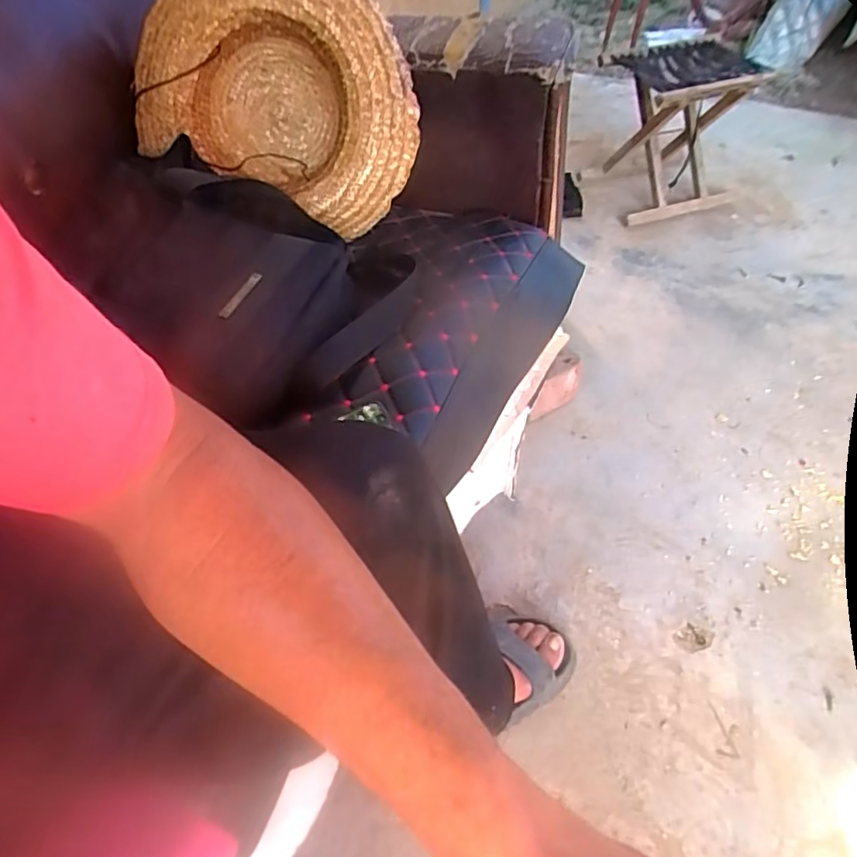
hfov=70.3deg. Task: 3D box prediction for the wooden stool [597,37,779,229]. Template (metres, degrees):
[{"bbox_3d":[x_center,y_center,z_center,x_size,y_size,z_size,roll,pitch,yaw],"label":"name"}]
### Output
[{"bbox_3d":[0.552,-0.669,1.372,0.258,0.300,0.253,-14,53,-12],"label":"wooden stool"}]

